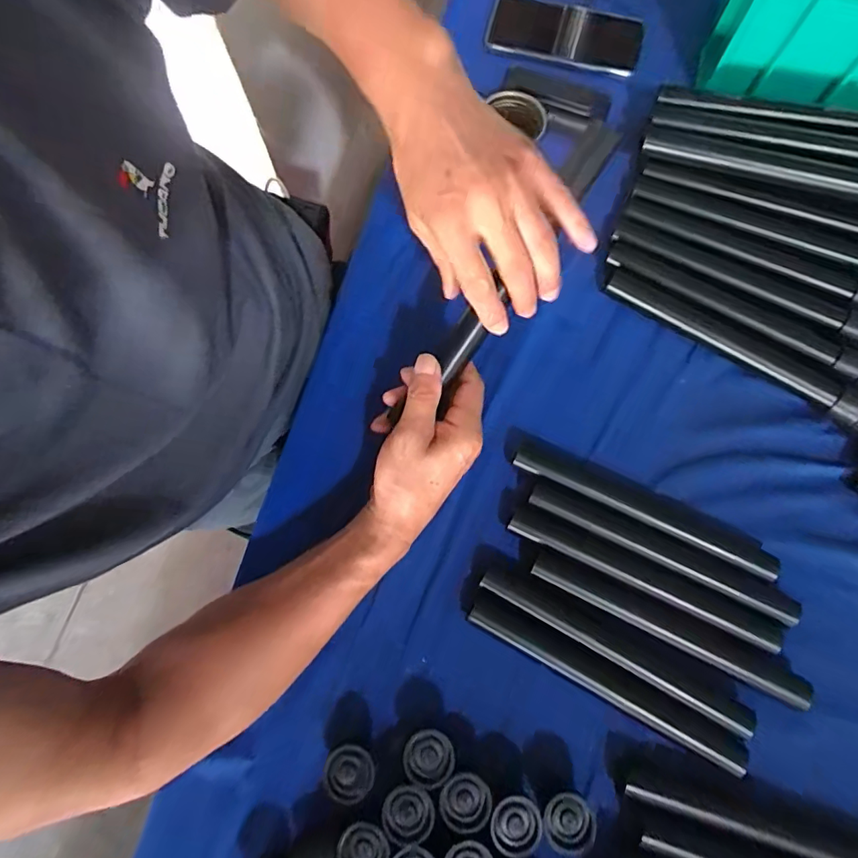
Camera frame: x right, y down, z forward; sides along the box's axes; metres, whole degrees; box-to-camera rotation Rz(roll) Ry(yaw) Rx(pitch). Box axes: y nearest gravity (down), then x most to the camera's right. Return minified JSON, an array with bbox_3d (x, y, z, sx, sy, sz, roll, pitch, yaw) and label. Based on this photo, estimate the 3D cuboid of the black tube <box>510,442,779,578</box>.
[{"bbox_3d":[0.174,0.067,0.413,0.219,0.018,0.021,25,77,6],"label":"black tube"}]

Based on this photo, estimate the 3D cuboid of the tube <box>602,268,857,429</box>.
[{"bbox_3d":[0.272,-0.073,0.443,0.249,0.023,0.028,32,78,8],"label":"tube"}]

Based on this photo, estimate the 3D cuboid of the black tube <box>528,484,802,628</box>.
[{"bbox_3d":[0.185,0.099,0.402,0.218,0.014,0.021,25,77,6],"label":"black tube"}]

